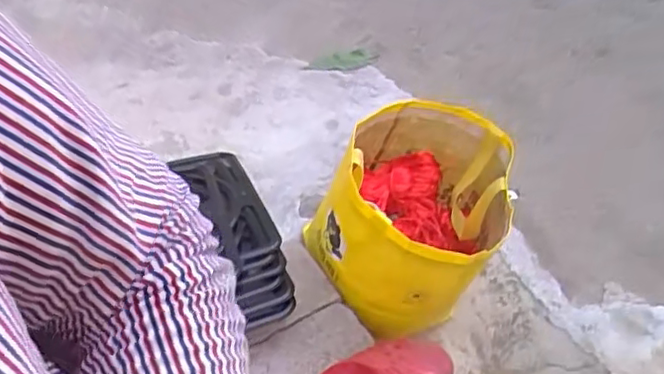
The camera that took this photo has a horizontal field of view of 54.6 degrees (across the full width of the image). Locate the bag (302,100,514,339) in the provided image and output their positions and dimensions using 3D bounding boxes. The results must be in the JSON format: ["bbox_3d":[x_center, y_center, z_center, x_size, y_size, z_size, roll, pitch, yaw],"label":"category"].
[{"bbox_3d":[0.104,0.041,0.874,0.245,0.221,0.252,27,49,18],"label":"bag"}]

